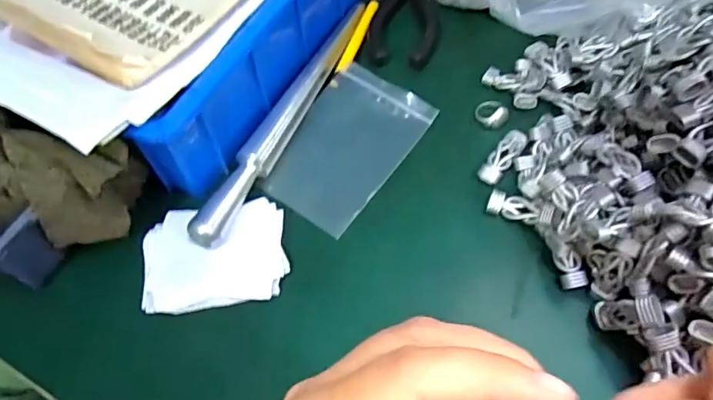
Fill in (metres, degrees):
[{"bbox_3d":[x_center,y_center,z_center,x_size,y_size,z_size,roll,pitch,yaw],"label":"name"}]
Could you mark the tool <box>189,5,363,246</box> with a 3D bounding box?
[{"bbox_3d":[-0.045,-0.061,0.369,0.019,0.028,0.228,19,61,15],"label":"tool"}]

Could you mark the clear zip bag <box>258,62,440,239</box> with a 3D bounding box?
[{"bbox_3d":[-0.007,-0.039,0.364,0.077,0.008,0.124,27,64,19],"label":"clear zip bag"}]

